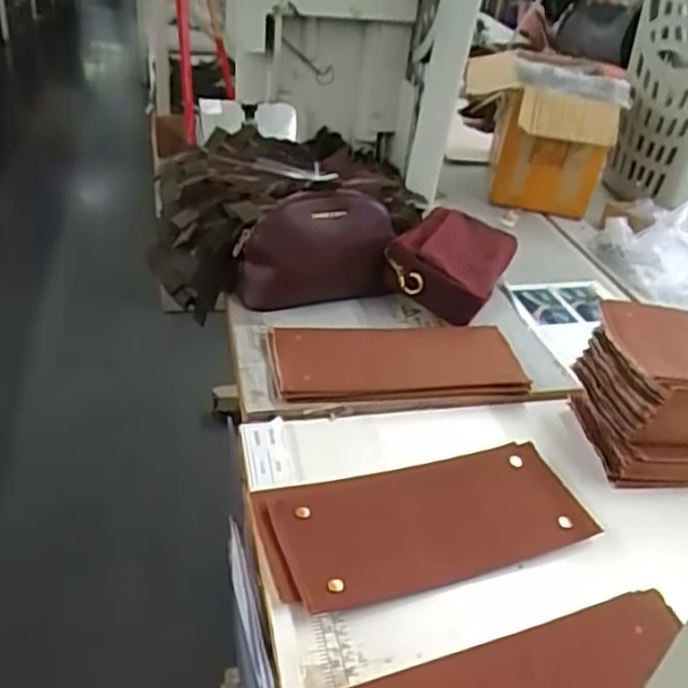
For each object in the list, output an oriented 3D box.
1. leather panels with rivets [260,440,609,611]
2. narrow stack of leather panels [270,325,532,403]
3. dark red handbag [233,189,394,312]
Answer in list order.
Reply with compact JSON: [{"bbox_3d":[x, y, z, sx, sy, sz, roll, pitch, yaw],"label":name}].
[{"bbox_3d":[0.065,0.144,0.584,0.263,0.017,0.118,-9,37,-19],"label":"leather panels with rivets"},{"bbox_3d":[0.054,0.015,0.742,0.251,0.023,0.112,-1,35,-11],"label":"narrow stack of leather panels"},{"bbox_3d":[-0.033,-0.110,0.815,0.179,0.120,0.050,1,35,-9],"label":"dark red handbag"}]

